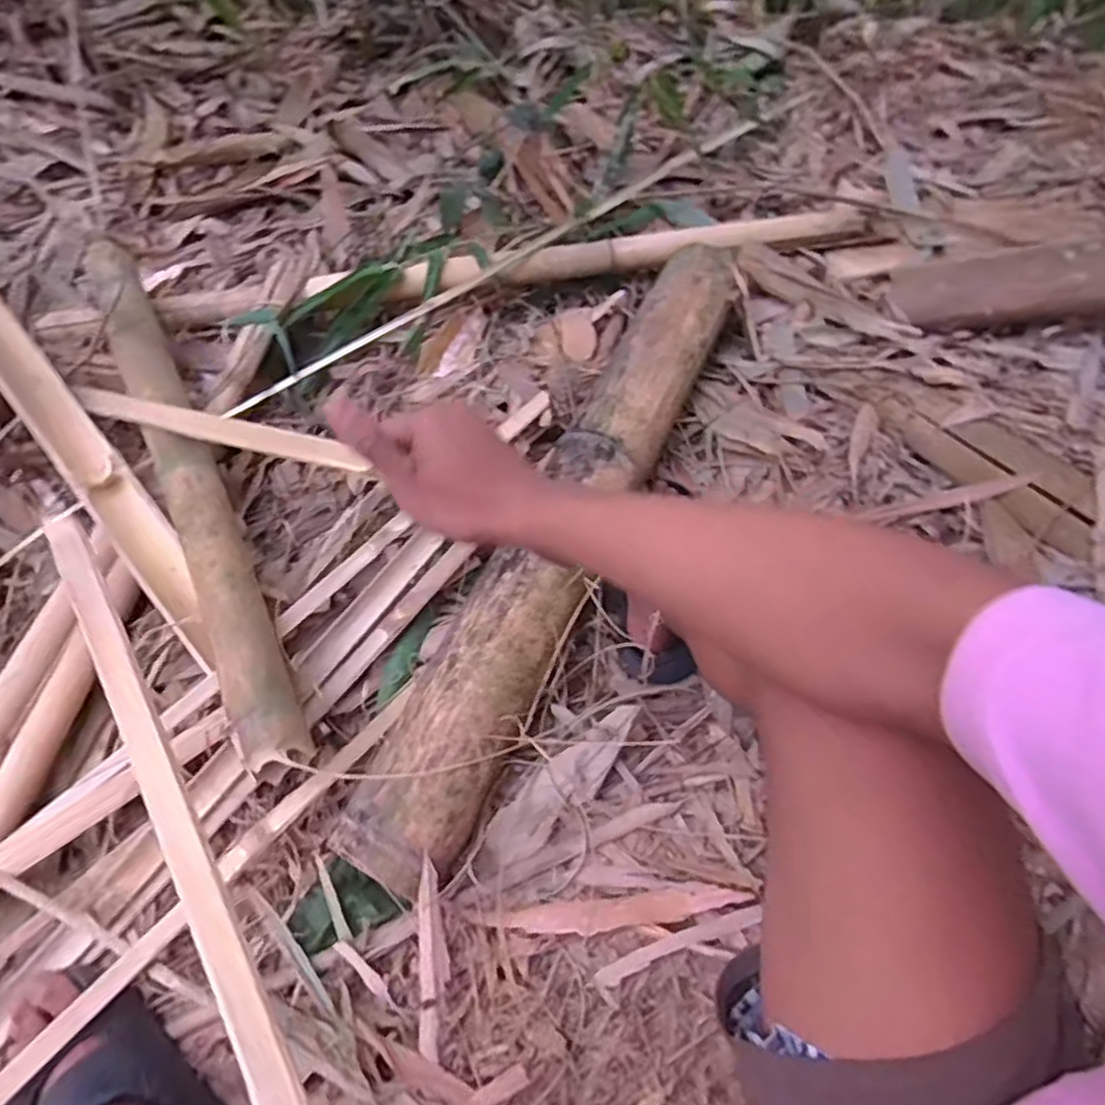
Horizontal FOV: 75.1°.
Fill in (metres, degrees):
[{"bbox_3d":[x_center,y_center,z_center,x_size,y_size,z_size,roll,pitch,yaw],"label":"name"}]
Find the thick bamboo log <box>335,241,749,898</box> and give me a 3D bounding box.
[{"bbox_3d":[0.026,-0.055,0.826,0.124,0.121,0.848,21,60,15],"label":"thick bamboo log"}]

